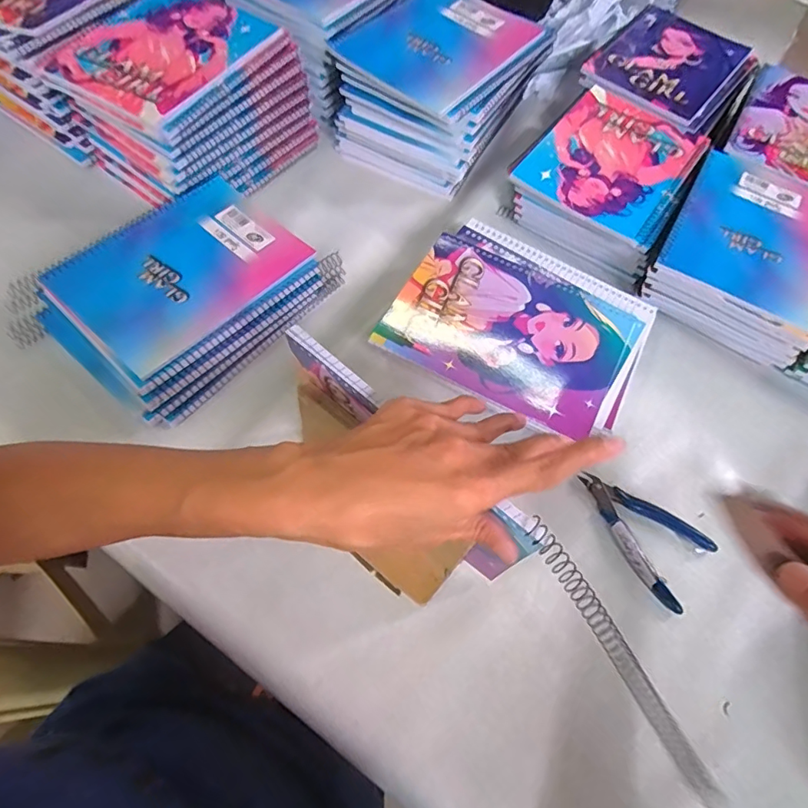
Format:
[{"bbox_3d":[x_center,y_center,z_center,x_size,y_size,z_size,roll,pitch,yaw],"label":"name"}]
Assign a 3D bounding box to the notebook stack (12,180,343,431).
[{"bbox_3d":[-0.204,-0.105,0.477,0.176,0.056,0.244,37,66,13],"label":"notebook stack"}]

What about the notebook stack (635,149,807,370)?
[{"bbox_3d":[0.354,-0.162,0.532,0.160,0.053,0.207,29,64,9],"label":"notebook stack"}]

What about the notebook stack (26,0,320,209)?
[{"bbox_3d":[-0.236,-0.335,0.556,0.205,0.107,0.212,33,65,11],"label":"notebook stack"}]

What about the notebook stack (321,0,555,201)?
[{"bbox_3d":[0.038,-0.372,0.597,0.184,0.110,0.206,33,65,12],"label":"notebook stack"}]

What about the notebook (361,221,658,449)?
[{"bbox_3d":[0.103,-0.071,0.449,0.207,0.016,0.178,29,66,12],"label":"notebook"}]

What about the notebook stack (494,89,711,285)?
[{"bbox_3d":[0.230,-0.249,0.575,0.169,0.067,0.200,34,65,12],"label":"notebook stack"}]

